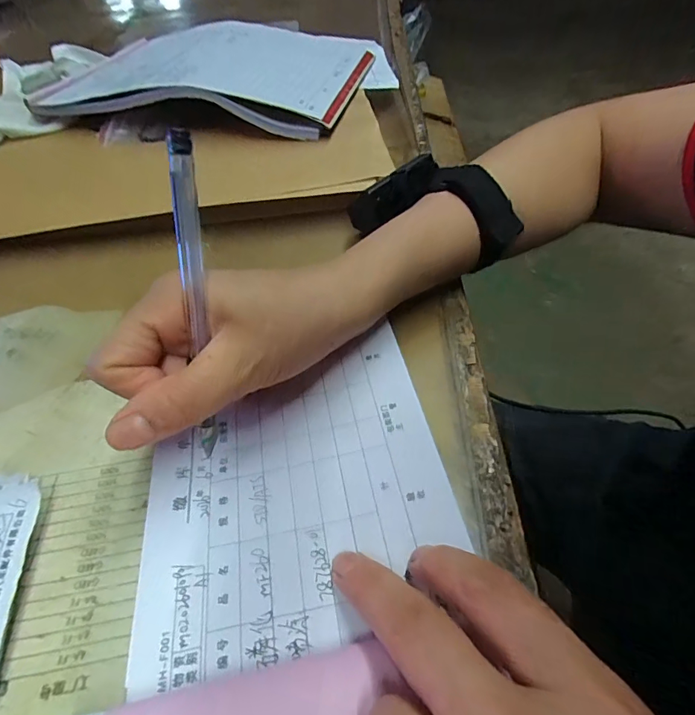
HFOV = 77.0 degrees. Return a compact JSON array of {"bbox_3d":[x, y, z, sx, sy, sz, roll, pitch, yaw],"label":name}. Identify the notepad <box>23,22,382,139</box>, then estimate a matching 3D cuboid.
[{"bbox_3d":[-0.131,-0.287,0.439,0.282,0.043,0.222,7,49,9],"label":"notepad"}]

